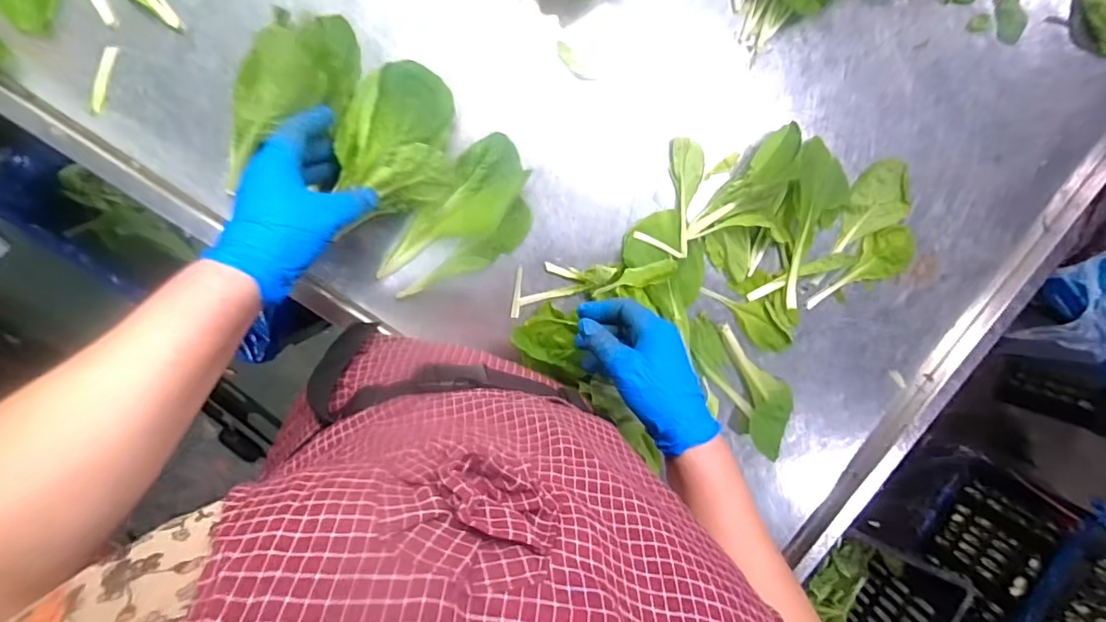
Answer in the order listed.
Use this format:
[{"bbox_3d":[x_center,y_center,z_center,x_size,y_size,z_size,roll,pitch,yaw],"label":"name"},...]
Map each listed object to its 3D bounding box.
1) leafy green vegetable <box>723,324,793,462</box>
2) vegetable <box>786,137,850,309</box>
[{"bbox_3d":[0.224,0.083,0.543,0.051,0.016,0.145,-16,99,2],"label":"leafy green vegetable"},{"bbox_3d":[0.272,-0.088,0.522,0.059,0.024,0.164,0,100,0],"label":"vegetable"}]

